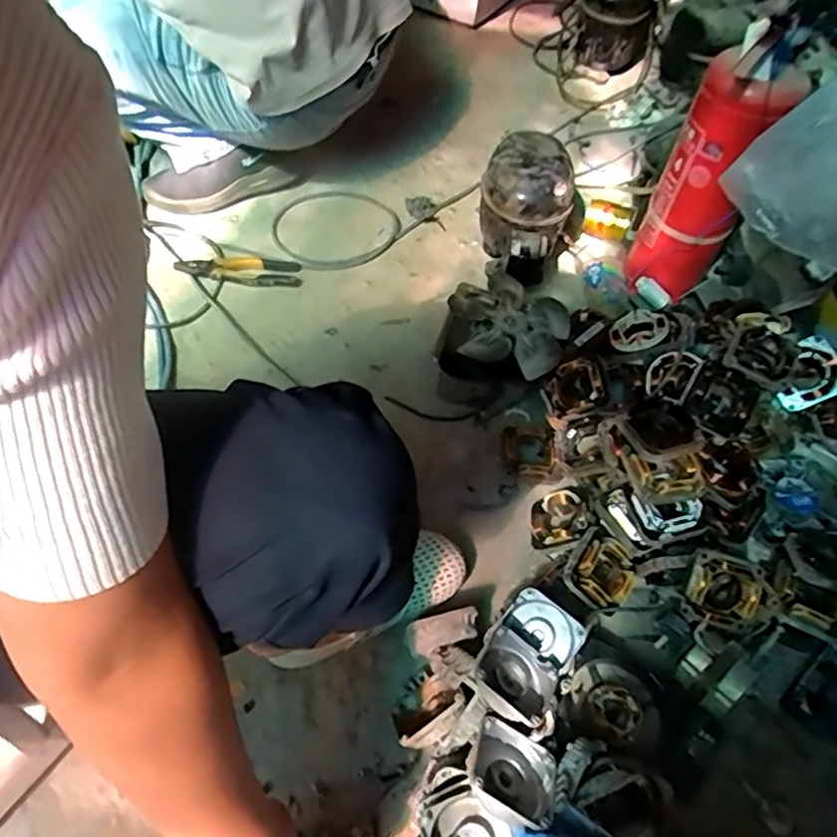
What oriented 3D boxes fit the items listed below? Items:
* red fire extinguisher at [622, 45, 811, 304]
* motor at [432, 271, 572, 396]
[{"bbox_3d":[0.408,-0.324,0.914,0.131,0.351,0.103,30,59,13],"label":"red fire extinguisher"},{"bbox_3d":[0.123,-0.120,0.948,0.182,0.082,0.216,20,58,8],"label":"motor"}]

